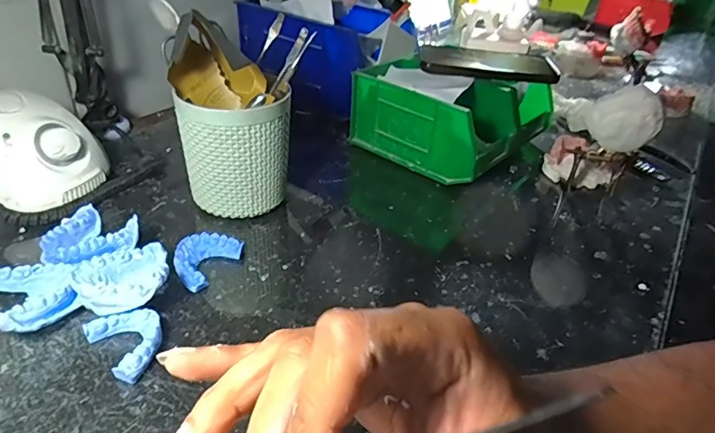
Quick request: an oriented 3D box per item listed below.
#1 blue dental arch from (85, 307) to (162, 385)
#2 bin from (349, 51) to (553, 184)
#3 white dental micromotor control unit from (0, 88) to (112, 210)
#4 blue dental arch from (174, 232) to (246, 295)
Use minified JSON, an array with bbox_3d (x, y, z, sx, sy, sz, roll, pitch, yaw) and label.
[{"bbox_3d":[-0.147,0.081,0.323,0.055,0.016,0.039,32,43,33],"label":"blue dental arch"},{"bbox_3d":[0.119,-0.130,0.600,0.172,0.089,0.203,29,41,30],"label":"bin"},{"bbox_3d":[-0.298,-0.064,0.455,0.108,0.083,0.120,-23,43,-34],"label":"white dental micromotor control unit"},{"bbox_3d":[-0.125,0.033,0.397,0.042,0.017,0.057,19,37,19],"label":"blue dental arch"}]

